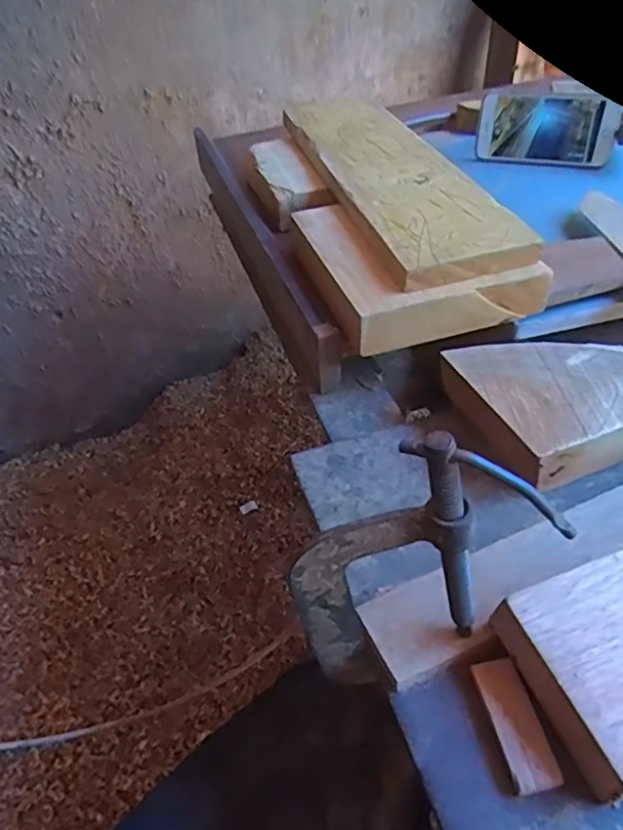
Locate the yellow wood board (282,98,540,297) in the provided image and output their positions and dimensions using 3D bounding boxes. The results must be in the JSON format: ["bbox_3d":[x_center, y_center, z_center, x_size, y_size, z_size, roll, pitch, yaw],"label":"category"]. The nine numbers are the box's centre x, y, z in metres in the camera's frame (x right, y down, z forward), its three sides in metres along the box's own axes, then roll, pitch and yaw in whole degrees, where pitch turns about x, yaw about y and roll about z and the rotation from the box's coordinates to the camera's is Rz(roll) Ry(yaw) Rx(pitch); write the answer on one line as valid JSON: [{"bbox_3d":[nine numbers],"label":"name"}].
[{"bbox_3d":[0.070,-0.239,0.571,0.115,0.019,0.398,-12,44,-7],"label":"yellow wood board"}]

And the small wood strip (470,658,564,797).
[{"bbox_3d":[0.096,0.147,0.280,0.023,0.009,0.056,-11,48,-3],"label":"small wood strip"}]

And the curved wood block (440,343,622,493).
[{"bbox_3d":[0.182,-0.018,0.405,0.166,0.034,0.103,-18,49,-10],"label":"curved wood block"}]

